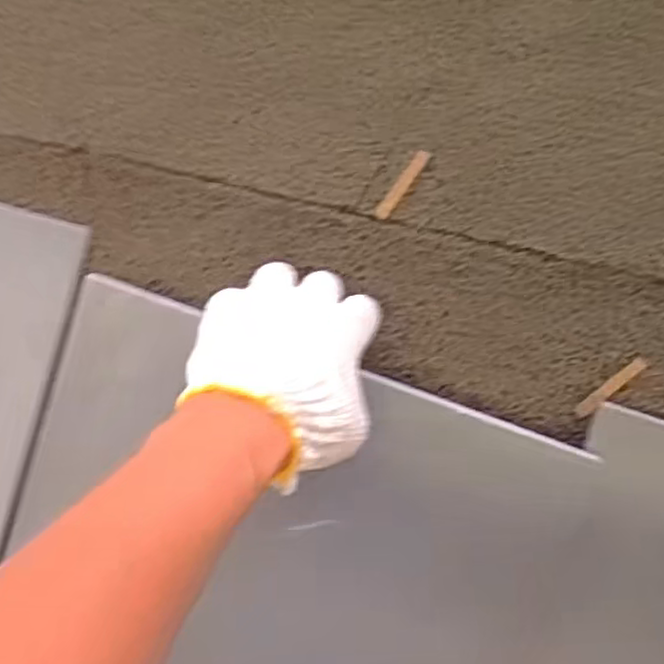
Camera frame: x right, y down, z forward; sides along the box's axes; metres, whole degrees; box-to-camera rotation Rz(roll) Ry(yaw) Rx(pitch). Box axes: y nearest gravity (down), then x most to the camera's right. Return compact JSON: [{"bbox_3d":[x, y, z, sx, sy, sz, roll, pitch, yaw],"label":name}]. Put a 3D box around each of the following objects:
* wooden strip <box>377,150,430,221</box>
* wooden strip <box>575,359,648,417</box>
[{"bbox_3d":[0.045,-0.093,0.445,0.009,0.004,0.050,36,92,4],"label":"wooden strip"},{"bbox_3d":[0.171,0.034,0.432,0.050,0.004,0.007,-40,87,2],"label":"wooden strip"}]

